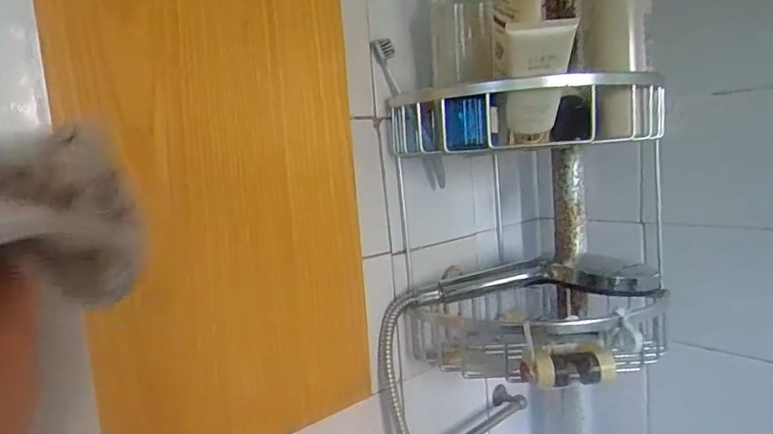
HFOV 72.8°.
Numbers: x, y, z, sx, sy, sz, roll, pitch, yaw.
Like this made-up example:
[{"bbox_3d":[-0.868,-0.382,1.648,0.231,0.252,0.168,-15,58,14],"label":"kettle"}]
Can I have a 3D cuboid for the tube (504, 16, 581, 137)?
[{"bbox_3d":[0.138,-0.126,0.490,0.052,0.117,0.027,-4,49,1],"label":"tube"}]

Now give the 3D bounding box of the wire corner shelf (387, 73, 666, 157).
[{"bbox_3d":[0.141,-0.103,0.538,0.188,0.065,0.189,-10,9,-35],"label":"wire corner shelf"}]

